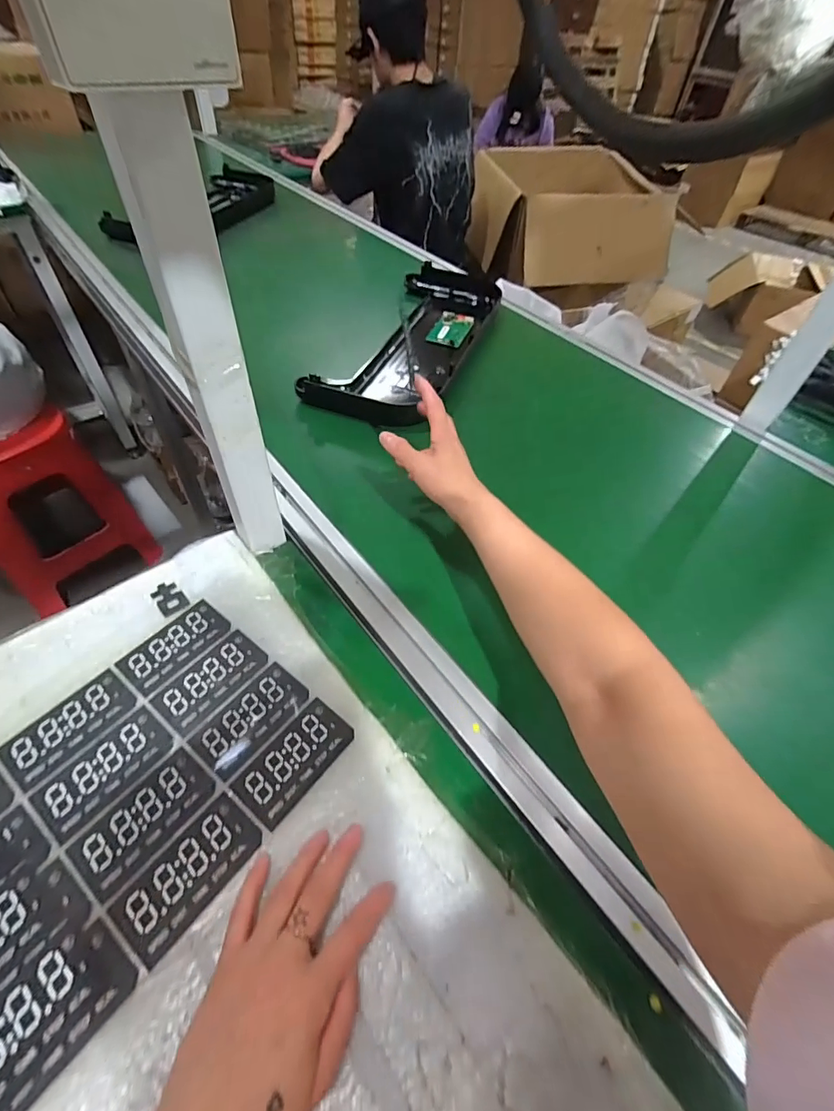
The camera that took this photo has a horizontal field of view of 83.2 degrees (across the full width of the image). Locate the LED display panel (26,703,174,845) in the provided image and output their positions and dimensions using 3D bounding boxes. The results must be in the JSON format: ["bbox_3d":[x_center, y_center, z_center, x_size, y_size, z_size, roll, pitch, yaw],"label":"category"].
[{"bbox_3d":[-0.237,0.163,0.358,0.047,0.004,0.091,34,55,21],"label":"LED display panel"}]

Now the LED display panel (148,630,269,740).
[{"bbox_3d":[-0.177,0.108,0.407,0.049,0.004,0.090,35,55,21],"label":"LED display panel"}]

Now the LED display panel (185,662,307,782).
[{"bbox_3d":[-0.137,0.133,0.389,0.047,0.004,0.092,34,55,20],"label":"LED display panel"}]

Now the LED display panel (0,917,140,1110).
[{"bbox_3d":[-0.218,0.270,0.266,0.056,0.004,0.099,35,55,21],"label":"LED display panel"}]

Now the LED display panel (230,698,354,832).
[{"bbox_3d":[-0.096,0.160,0.370,0.048,0.004,0.090,34,55,20],"label":"LED display panel"}]

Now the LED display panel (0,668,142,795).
[{"bbox_3d":[-0.277,0.137,0.376,0.046,0.004,0.091,34,55,20],"label":"LED display panel"}]

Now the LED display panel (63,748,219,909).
[{"bbox_3d":[-0.195,0.189,0.338,0.049,0.004,0.091,35,56,21],"label":"LED display panel"}]

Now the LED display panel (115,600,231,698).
[{"bbox_3d":[-0.219,0.081,0.428,0.047,0.004,0.091,33,55,20],"label":"LED display panel"}]

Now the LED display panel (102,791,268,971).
[{"bbox_3d":[-0.153,0.216,0.318,0.046,0.004,0.092,35,56,21],"label":"LED display panel"}]

